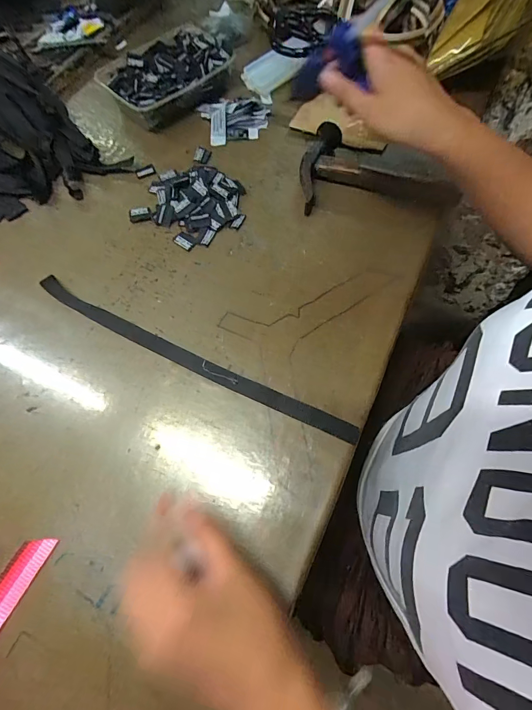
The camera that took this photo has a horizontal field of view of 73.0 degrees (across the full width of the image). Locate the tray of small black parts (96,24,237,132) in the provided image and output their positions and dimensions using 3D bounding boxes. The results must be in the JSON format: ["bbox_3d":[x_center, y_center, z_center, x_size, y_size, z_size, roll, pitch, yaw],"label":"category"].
[{"bbox_3d":[-0.134,-0.385,0.494,0.167,0.035,0.123,-43,72,-15],"label":"tray of small black parts"}]

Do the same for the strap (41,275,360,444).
[{"bbox_3d":[-0.082,0.000,0.353,0.358,0.006,0.022,25,70,11],"label":"strap"}]

